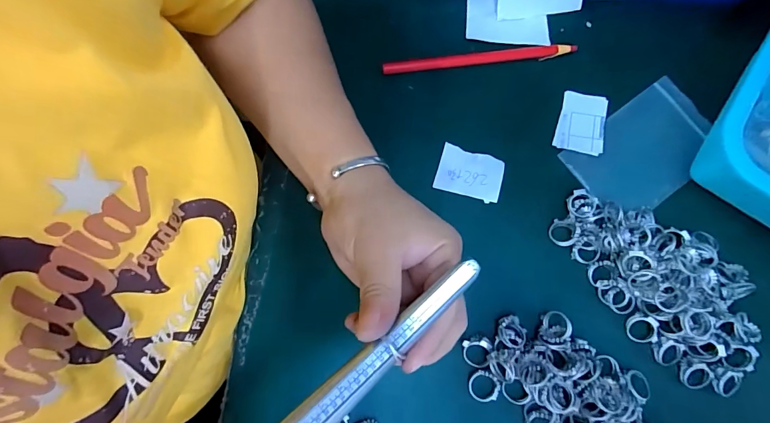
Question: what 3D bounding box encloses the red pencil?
[{"bbox_3d":[0.081,-0.131,0.340,0.165,0.007,0.010,-7,78,-2],"label":"red pencil"}]

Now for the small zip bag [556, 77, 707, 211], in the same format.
[{"bbox_3d":[0.214,-0.049,0.326,0.121,0.010,0.078,-36,80,-8],"label":"small zip bag"}]

